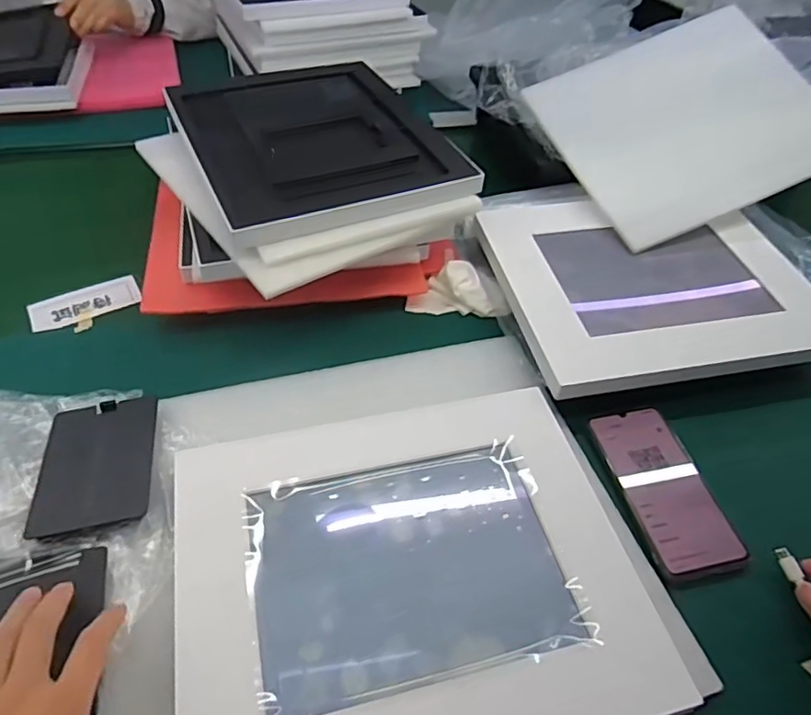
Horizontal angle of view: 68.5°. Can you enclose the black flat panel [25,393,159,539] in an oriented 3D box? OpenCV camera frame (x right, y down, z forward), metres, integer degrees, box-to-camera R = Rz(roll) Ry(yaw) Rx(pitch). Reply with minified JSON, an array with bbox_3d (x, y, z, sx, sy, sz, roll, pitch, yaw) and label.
[{"bbox_3d":[-0.240,0.081,0.463,0.083,0.008,0.117,-8,48,-11],"label":"black flat panel"}]

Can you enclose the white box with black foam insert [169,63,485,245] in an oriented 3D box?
[{"bbox_3d":[-0.097,-0.235,0.628,0.246,0.027,0.300,-19,51,-20],"label":"white box with black foam insert"}]

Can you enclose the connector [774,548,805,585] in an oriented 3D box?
[{"bbox_3d":[0.277,0.150,0.431,0.007,0.009,0.023,-7,63,-10],"label":"connector"}]

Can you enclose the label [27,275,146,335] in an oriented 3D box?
[{"bbox_3d":[-0.334,-0.057,0.622,0.105,0.004,0.053,-24,53,-24],"label":"label"}]

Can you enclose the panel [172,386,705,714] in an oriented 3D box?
[{"bbox_3d":[0.000,0.143,0.414,0.299,0.022,0.255,-9,48,-11],"label":"panel"}]

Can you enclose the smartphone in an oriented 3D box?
[{"bbox_3d":[0.209,0.102,0.481,0.070,0.013,0.146,-7,48,-10],"label":"smartphone"}]

